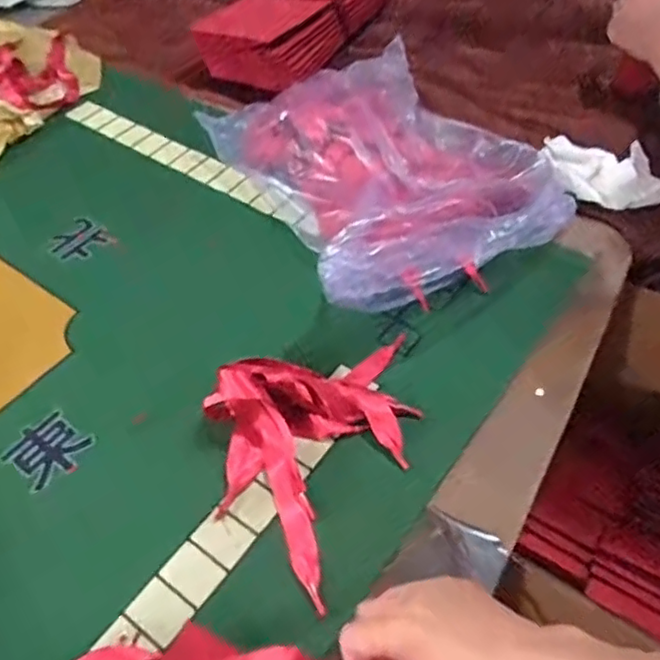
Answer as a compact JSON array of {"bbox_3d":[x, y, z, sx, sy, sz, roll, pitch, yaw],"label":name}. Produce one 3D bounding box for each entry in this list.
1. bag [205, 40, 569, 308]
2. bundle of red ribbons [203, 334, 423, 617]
[{"bbox_3d":[0.046,-0.178,0.637,0.263,0.087,0.361,-20,53,-15],"label":"bag"},{"bbox_3d":[-0.014,0.070,0.482,0.152,0.049,0.207,27,56,21],"label":"bundle of red ribbons"}]

